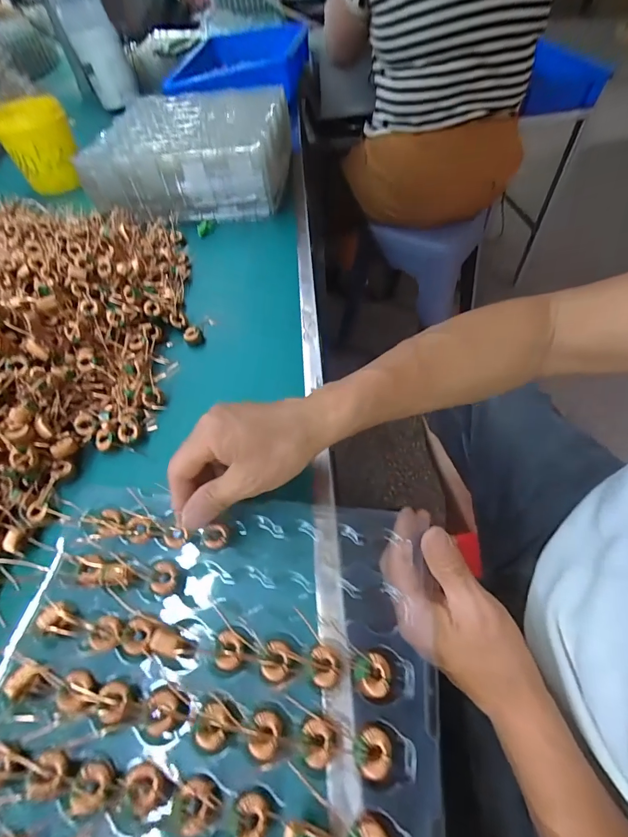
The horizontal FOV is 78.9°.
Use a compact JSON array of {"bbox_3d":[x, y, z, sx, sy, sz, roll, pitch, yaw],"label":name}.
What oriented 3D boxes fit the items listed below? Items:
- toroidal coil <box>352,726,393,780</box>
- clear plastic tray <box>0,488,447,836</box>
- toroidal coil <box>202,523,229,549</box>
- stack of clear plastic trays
[{"bbox_3d":[0.033,0.188,0.215,0.021,0.011,0.021,-3,54,3],"label":"toroidal coil"},{"bbox_3d":[-0.072,0.184,0.231,0.280,0.021,0.282,3,54,8],"label":"clear plastic tray"},{"bbox_3d":[-0.076,0.090,0.294,0.016,0.010,0.018,23,59,20],"label":"toroidal coil"},{"bbox_3d":[-0.189,-0.453,0.649,0.285,0.091,0.294,3,54,8],"label":"stack of clear plastic trays"}]

